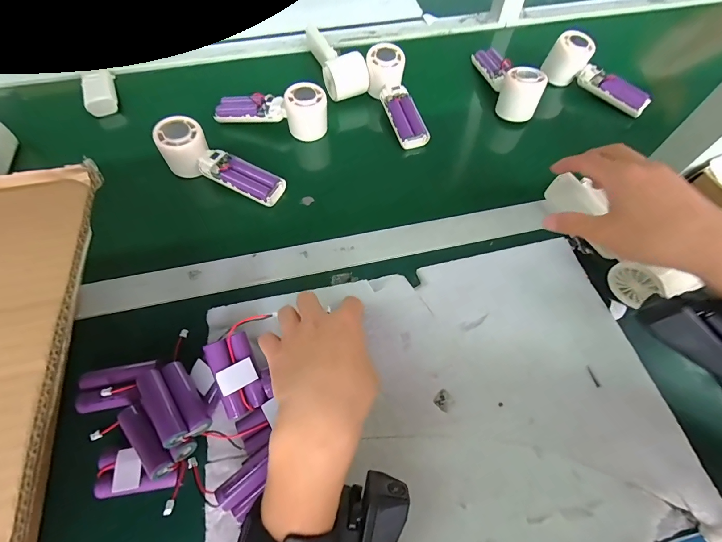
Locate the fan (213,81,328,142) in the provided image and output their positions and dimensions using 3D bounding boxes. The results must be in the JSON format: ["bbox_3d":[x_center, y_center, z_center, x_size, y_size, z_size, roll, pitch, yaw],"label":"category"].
[{"bbox_3d":[-0.128,-0.229,0.477,0.158,0.055,0.045,9,62,4],"label":"fan"}]

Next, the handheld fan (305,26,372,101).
[{"bbox_3d":[-0.042,-0.340,0.535,0.060,0.049,0.155,-18,64,-10],"label":"handheld fan"}]

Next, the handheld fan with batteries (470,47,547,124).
[{"bbox_3d":[0.222,-0.302,0.517,0.050,0.051,0.159,-9,62,-4],"label":"handheld fan with batteries"}]

